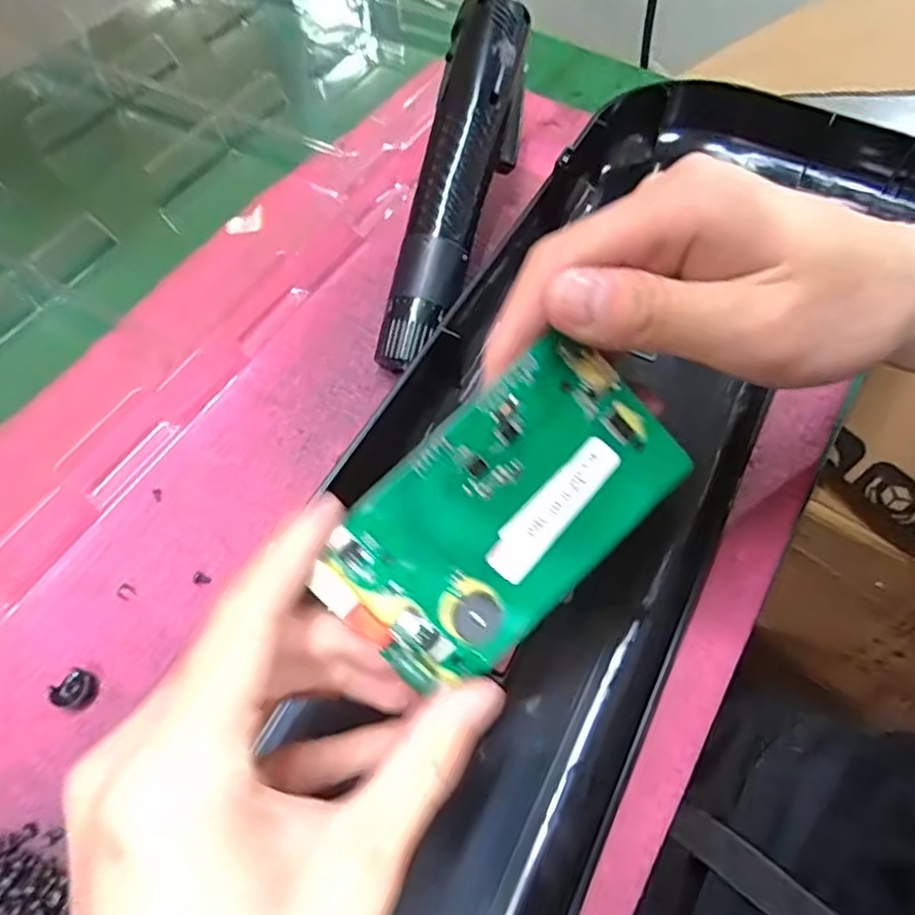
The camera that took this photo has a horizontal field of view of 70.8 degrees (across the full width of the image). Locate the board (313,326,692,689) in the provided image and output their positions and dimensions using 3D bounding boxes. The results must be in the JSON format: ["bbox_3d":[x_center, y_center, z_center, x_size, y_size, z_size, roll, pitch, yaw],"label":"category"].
[{"bbox_3d":[0.014,0.016,0.187,0.102,0.006,0.060,-43,98,-3],"label":"board"}]

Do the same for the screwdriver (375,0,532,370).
[{"bbox_3d":[-0.001,-0.136,0.319,0.040,0.028,0.191,15,84,8],"label":"screwdriver"}]

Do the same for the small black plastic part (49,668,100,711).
[{"bbox_3d":[-0.144,0.087,0.242,0.012,0.010,0.014,33,64,17],"label":"small black plastic part"}]

